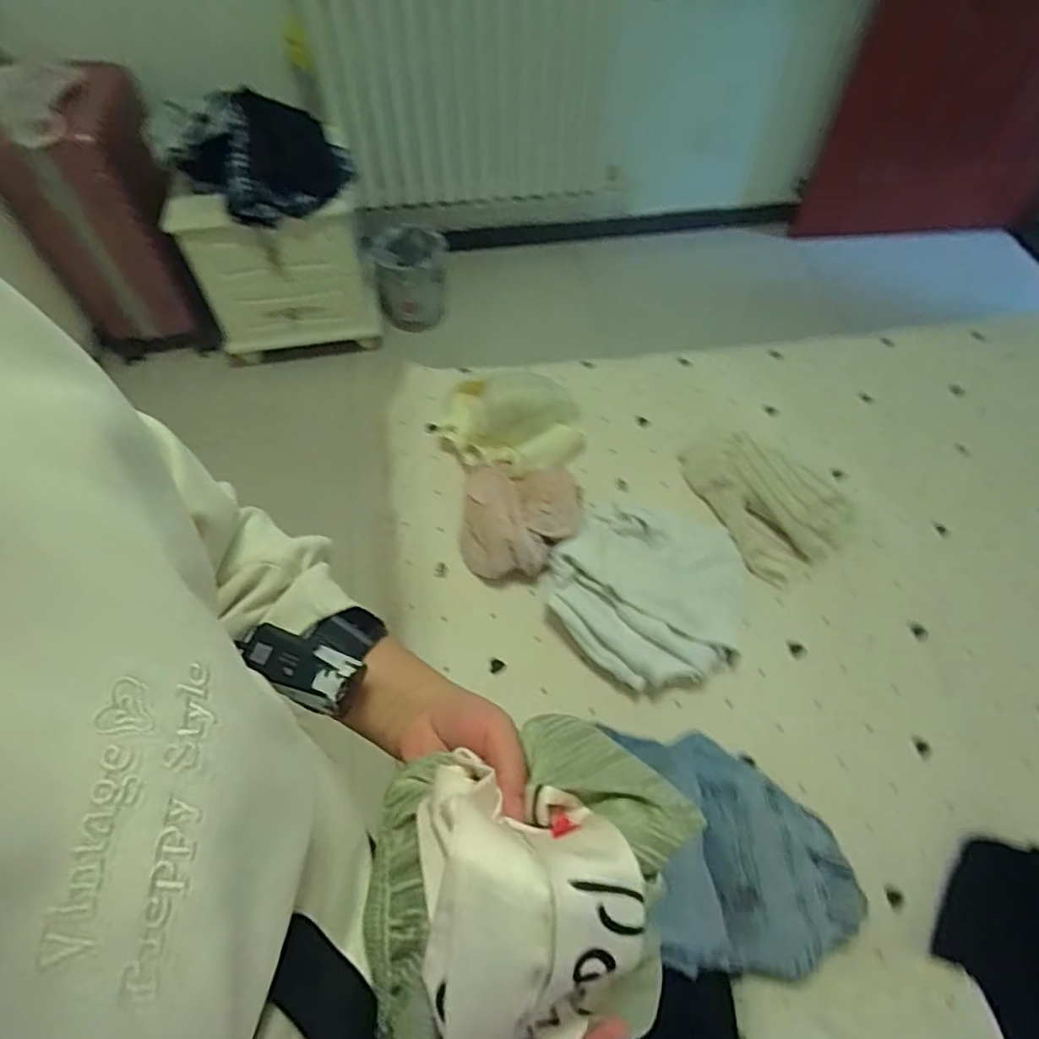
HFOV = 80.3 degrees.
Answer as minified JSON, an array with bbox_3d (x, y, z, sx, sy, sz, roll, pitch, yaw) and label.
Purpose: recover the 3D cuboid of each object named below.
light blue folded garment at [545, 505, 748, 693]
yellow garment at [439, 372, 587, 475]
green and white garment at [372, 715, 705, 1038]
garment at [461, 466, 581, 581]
[{"bbox_3d":[0.182,0.097,0.869,0.267,0.077,0.266,1,58,-1],"label":"light blue folded garment"},{"bbox_3d":[-0.011,-0.161,1.025,0.235,0.099,0.179,-1,58,-2],"label":"yellow garment"},{"bbox_3d":[0.009,0.181,0.307,0.168,0.085,0.151,-16,59,-11],"label":"green and white garment"},{"bbox_3d":[0.005,-0.010,0.922,0.175,0.091,0.196,5,58,2],"label":"garment"}]

